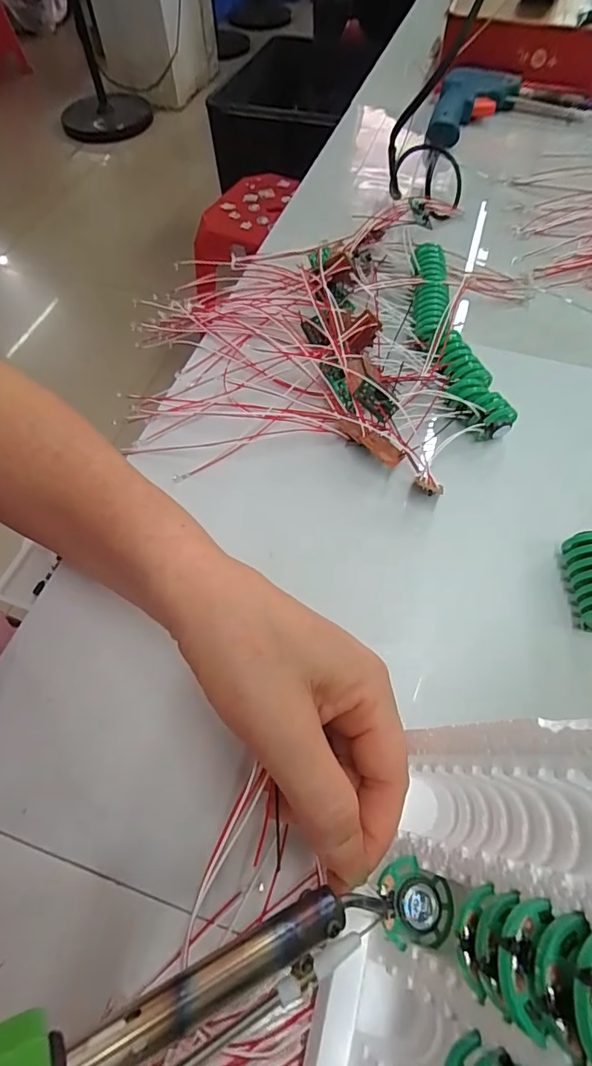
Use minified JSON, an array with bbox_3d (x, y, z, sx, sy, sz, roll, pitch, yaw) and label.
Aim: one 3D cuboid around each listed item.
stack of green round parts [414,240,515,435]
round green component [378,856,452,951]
[{"bbox_3d":[0.111,-0.148,0.362,0.043,0.028,0.188,-7,60,-3],"label":"stack of green round parts"},{"bbox_3d":[0.044,0.132,0.173,0.025,0.008,0.026,0,61,1],"label":"round green component"}]

